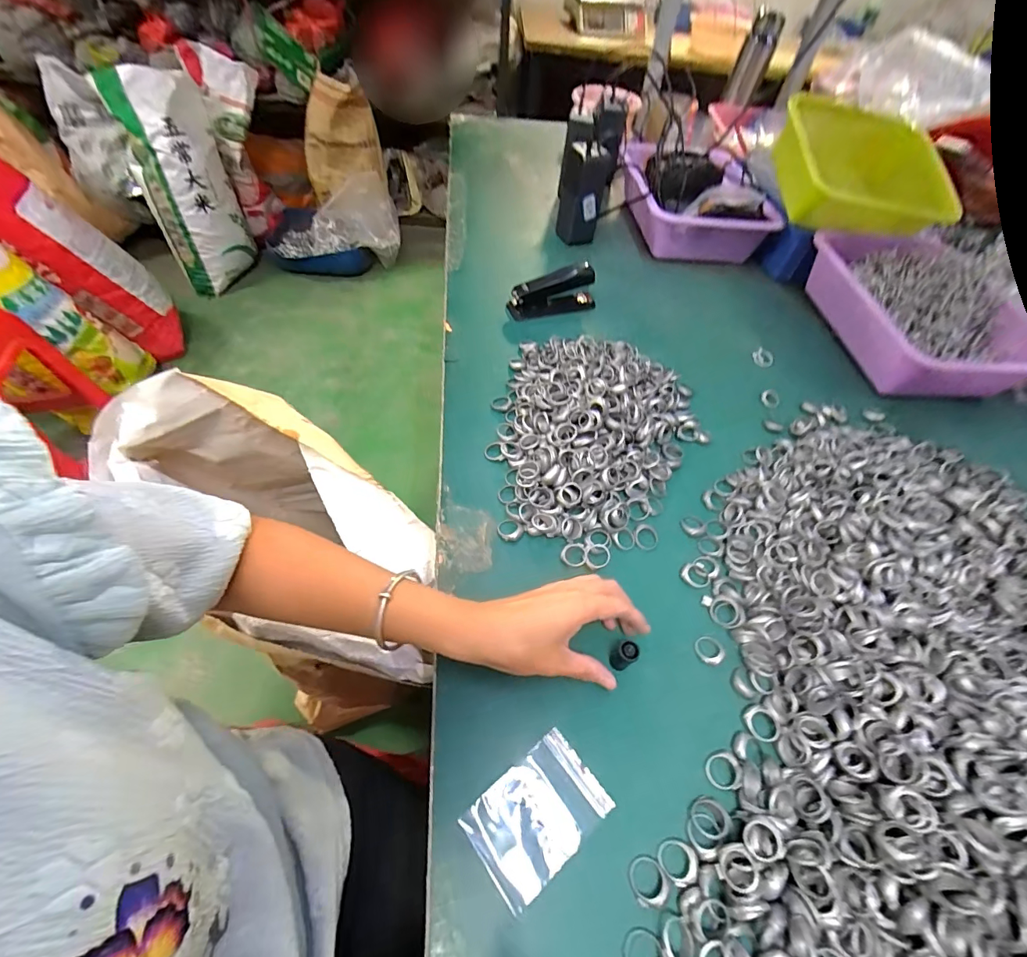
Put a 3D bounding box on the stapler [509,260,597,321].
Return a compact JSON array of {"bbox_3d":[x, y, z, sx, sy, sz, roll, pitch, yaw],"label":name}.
[{"bbox_3d":[0.055,-0.256,0.618,0.121,0.052,0.032,-18,57,-17],"label":"stapler"}]

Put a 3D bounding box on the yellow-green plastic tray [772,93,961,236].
[{"bbox_3d":[0.533,-0.461,0.682,0.286,0.097,0.189,8,78,-9],"label":"yellow-green plastic tray"}]

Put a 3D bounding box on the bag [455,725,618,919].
[{"bbox_3d":[0.016,0.217,0.290,0.084,0.004,0.058,-32,62,-25],"label":"bag"}]

